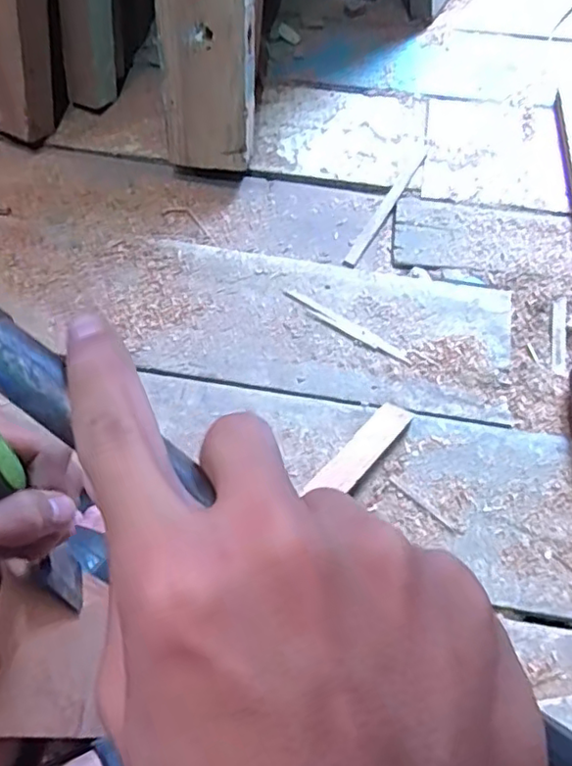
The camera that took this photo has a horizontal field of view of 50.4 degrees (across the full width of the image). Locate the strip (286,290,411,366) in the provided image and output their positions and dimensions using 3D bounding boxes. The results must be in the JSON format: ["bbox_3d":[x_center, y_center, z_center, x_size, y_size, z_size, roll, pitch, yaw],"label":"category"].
[{"bbox_3d":[0.069,-0.065,0.695,0.162,0.004,0.016,33,64,15],"label":"strip"}]

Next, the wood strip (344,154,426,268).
[{"bbox_3d":[0.126,-0.224,0.779,0.020,0.004,0.201,28,70,12],"label":"wood strip"}]

